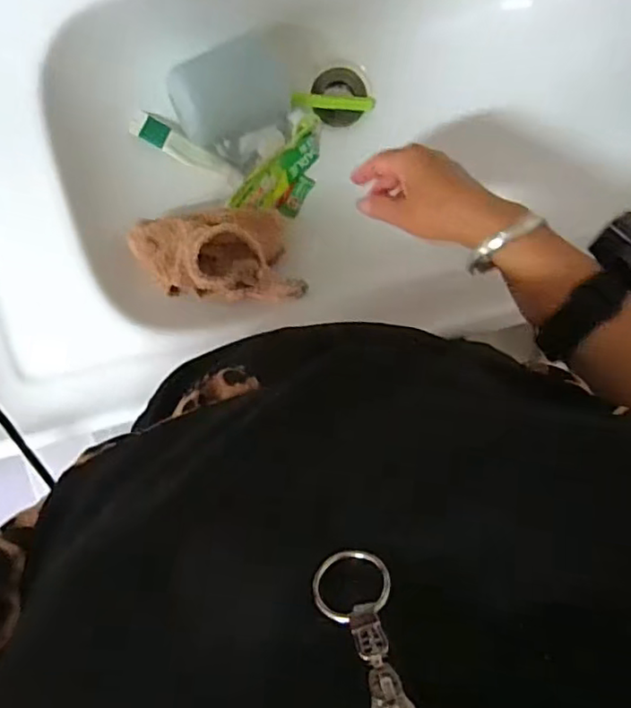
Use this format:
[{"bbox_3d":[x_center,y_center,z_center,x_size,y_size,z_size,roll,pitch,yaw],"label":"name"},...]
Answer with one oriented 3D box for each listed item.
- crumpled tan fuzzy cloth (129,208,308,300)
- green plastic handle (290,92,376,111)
[{"bbox_3d":[-0.088,-0.094,0.558,0.145,0.093,0.084,-2,97,-3],"label":"crumpled tan fuzzy cloth"},{"bbox_3d":[0.019,-0.265,0.634,0.088,0.009,0.014,2,97,-3],"label":"green plastic handle"}]

